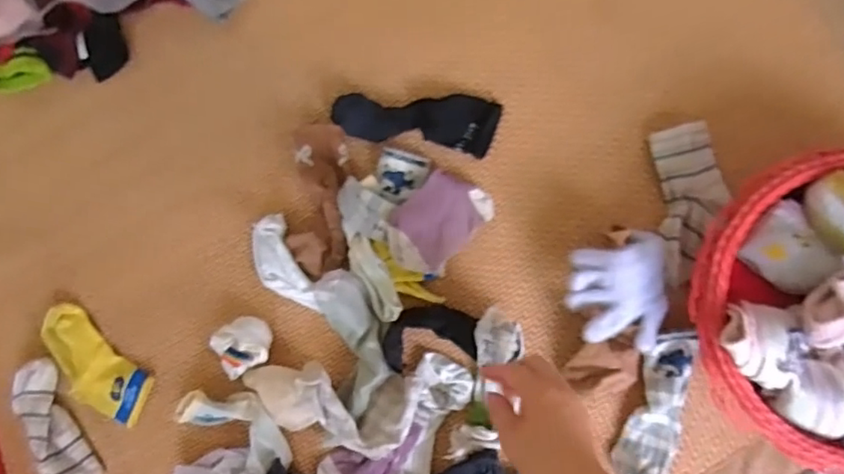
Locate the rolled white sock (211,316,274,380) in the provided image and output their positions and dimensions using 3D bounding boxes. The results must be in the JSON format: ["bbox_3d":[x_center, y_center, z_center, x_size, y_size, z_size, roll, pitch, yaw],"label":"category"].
[{"bbox_3d":[-0.195,0.119,0.651,0.064,0.033,0.053,-36,86,3],"label":"rolled white sock"}]

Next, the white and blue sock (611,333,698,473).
[{"bbox_3d":[0.242,0.176,0.599,0.050,0.024,0.159,17,90,5],"label":"white and blue sock"}]

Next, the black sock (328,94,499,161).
[{"bbox_3d":[-0.008,-0.133,0.648,0.179,0.021,0.062,11,89,5],"label":"black sock"}]

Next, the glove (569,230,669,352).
[{"bbox_3d":[0.196,0.051,0.573,0.096,0.035,0.109,3,88,5],"label":"glove"}]

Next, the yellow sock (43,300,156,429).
[{"bbox_3d":[-0.379,0.149,0.675,0.154,0.013,0.070,41,92,5],"label":"yellow sock"}]

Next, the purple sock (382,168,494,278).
[{"bbox_3d":[0.015,-0.016,0.627,0.079,0.042,0.116,41,92,5],"label":"purple sock"}]

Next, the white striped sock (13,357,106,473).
[{"bbox_3d":[-0.422,0.217,0.670,0.063,0.022,0.151,-24,86,4],"label":"white striped sock"}]

